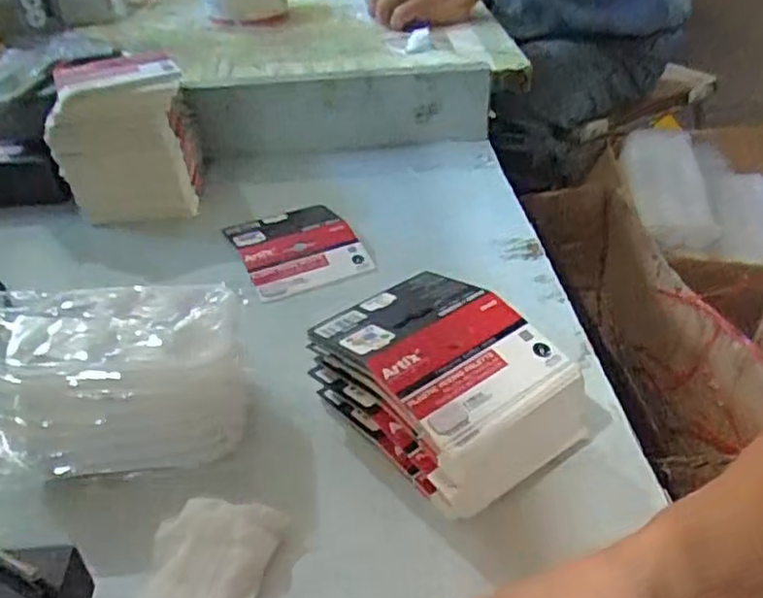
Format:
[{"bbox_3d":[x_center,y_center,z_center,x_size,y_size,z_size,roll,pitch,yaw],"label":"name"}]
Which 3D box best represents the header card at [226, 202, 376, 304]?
[{"bbox_3d":[-0.076,-0.050,0.607,0.100,0.020,0.123,-14,39,-18],"label":"header card"}]

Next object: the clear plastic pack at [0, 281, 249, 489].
[{"bbox_3d":[-0.170,0.049,0.422,0.169,0.082,0.098,-6,37,-7],"label":"clear plastic pack"}]

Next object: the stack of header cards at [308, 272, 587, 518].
[{"bbox_3d":[0.038,0.052,0.417,0.109,0.077,0.144,-29,45,-32],"label":"stack of header cards"}]

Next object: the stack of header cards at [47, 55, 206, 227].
[{"bbox_3d":[-0.246,-0.160,0.666,0.126,0.127,0.097,-10,37,-12],"label":"stack of header cards"}]

